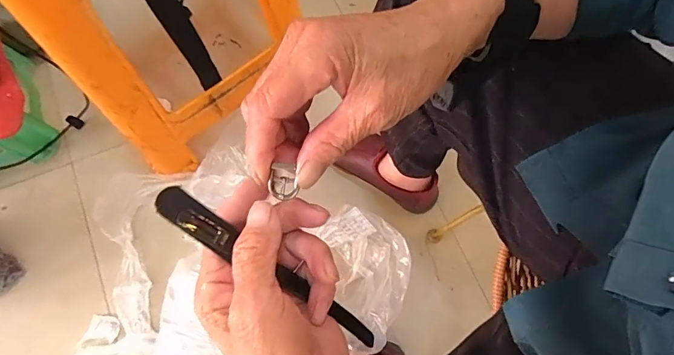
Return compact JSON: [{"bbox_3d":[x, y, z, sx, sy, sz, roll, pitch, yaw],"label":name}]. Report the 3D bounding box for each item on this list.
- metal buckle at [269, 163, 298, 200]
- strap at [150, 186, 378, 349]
[{"bbox_3d":[-0.029,0.001,0.217,0.016,0.004,0.018,4,97,-16],"label":"metal buckle"},{"bbox_3d":[-0.033,0.054,0.229,0.150,0.008,0.016,39,75,-19],"label":"strap"}]

